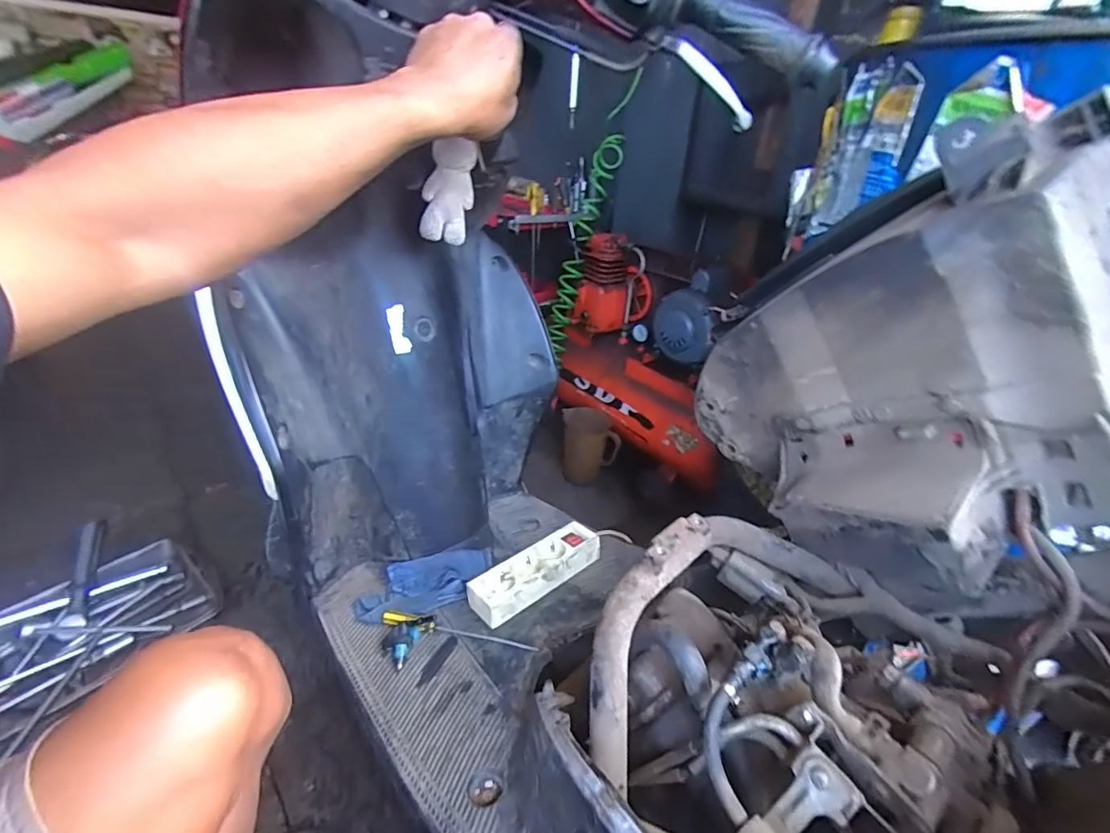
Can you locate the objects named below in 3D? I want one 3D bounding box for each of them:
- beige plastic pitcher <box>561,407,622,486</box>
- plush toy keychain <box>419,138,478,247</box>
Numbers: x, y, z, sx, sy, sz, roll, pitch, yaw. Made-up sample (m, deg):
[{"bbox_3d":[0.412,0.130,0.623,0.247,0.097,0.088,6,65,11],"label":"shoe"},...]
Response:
[{"bbox_3d":[0.086,0.076,1.281,0.136,0.166,0.110,3,30,-2],"label":"beige plastic pitcher"},{"bbox_3d":[-0.108,-0.225,0.508,0.053,0.095,0.033,2,30,-4],"label":"plush toy keychain"}]

